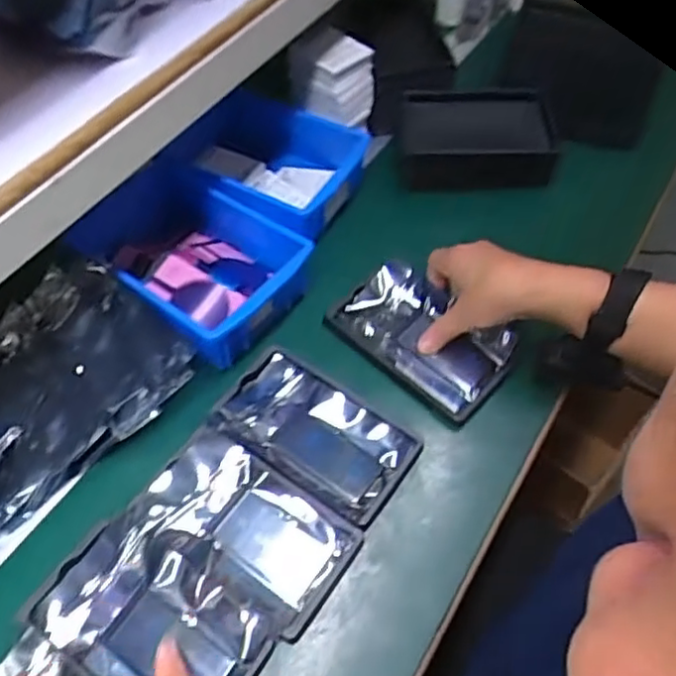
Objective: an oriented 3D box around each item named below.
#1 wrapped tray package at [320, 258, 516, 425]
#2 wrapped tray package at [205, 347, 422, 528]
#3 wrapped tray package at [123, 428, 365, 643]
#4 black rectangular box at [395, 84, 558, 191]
[{"bbox_3d":[0.076,-0.005,0.605,0.159,0.026,0.095,37,63,24],"label":"wrapped tray package"},{"bbox_3d":[-0.018,0.077,0.555,0.155,0.022,0.094,28,59,19],"label":"wrapped tray package"},{"bbox_3d":[-0.070,0.141,0.504,0.154,0.017,0.096,29,60,20],"label":"wrapped tray package"},{"bbox_3d":[0.153,-0.220,0.723,0.170,0.068,0.095,0,54,1],"label":"black rectangular box"}]

